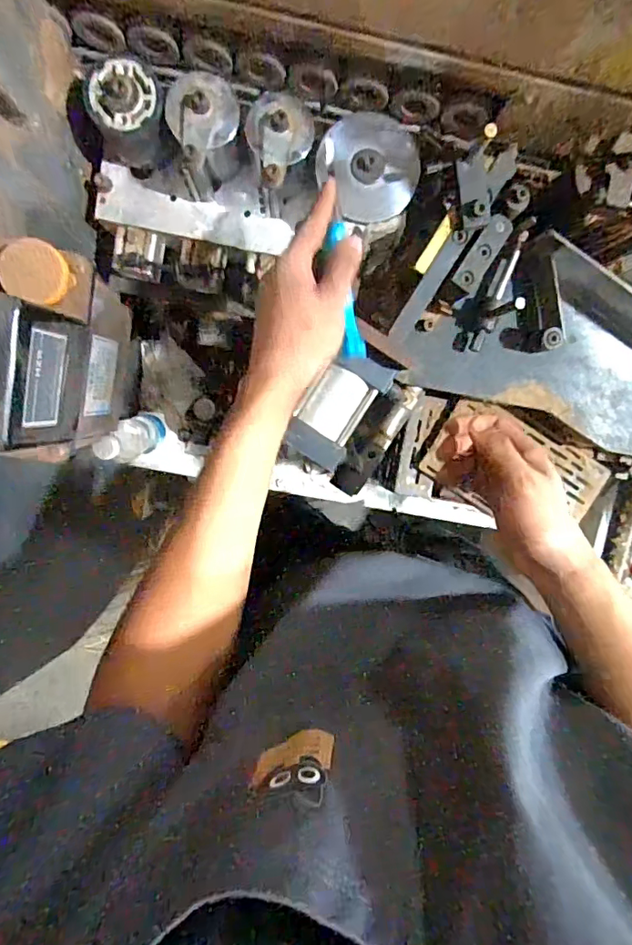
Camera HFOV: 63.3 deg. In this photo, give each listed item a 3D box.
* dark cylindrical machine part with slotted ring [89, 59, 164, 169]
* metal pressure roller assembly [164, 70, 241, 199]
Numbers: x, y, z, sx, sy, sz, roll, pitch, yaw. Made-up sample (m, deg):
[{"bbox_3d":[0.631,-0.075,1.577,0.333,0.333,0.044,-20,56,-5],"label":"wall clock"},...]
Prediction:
[{"bbox_3d":[-0.178,-0.337,0.492,0.068,0.070,0.067,0,98,-3],"label":"dark cylindrical machine part with slotted ring"},{"bbox_3d":[-0.102,-0.319,0.495,0.064,0.077,0.086,-9,98,-2],"label":"metal pressure roller assembly"}]

